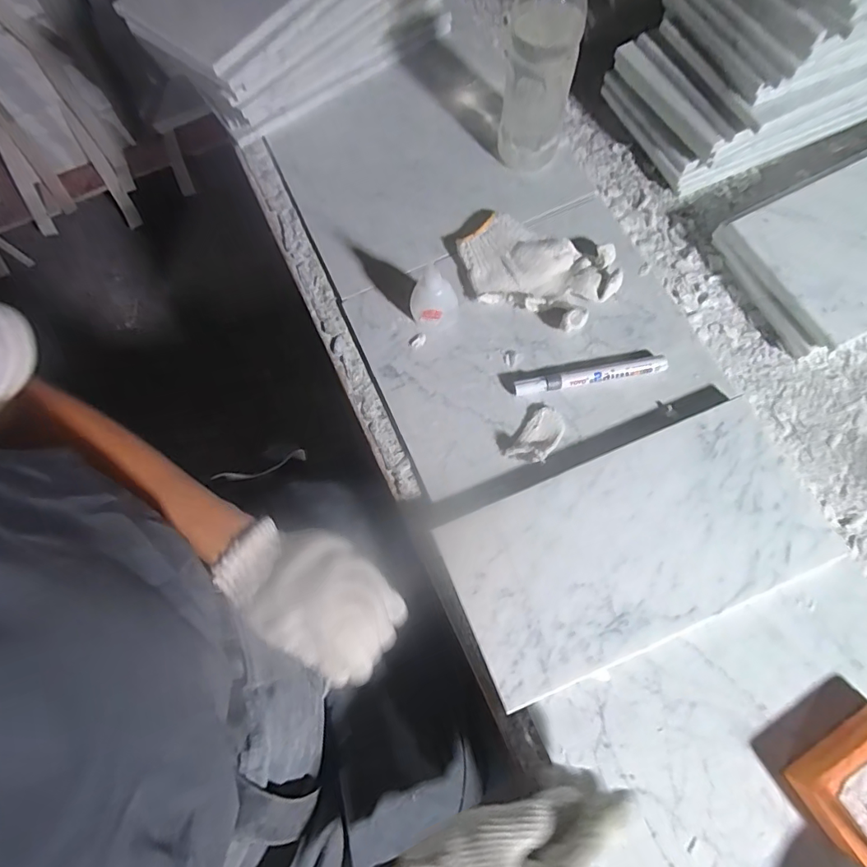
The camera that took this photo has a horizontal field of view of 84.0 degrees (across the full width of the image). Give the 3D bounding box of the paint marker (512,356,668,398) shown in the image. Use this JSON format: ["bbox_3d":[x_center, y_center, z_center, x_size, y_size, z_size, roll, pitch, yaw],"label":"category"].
[{"bbox_3d":[0.149,-0.053,0.456,0.144,0.018,0.014,-10,73,-3],"label":"paint marker"}]

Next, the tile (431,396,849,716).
[{"bbox_3d":[0.167,0.091,0.400,0.301,0.006,0.150,-23,75,-5],"label":"tile"}]

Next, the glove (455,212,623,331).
[{"bbox_3d":[0.102,-0.165,0.487,0.153,0.033,0.096,28,75,9],"label":"glove"}]

